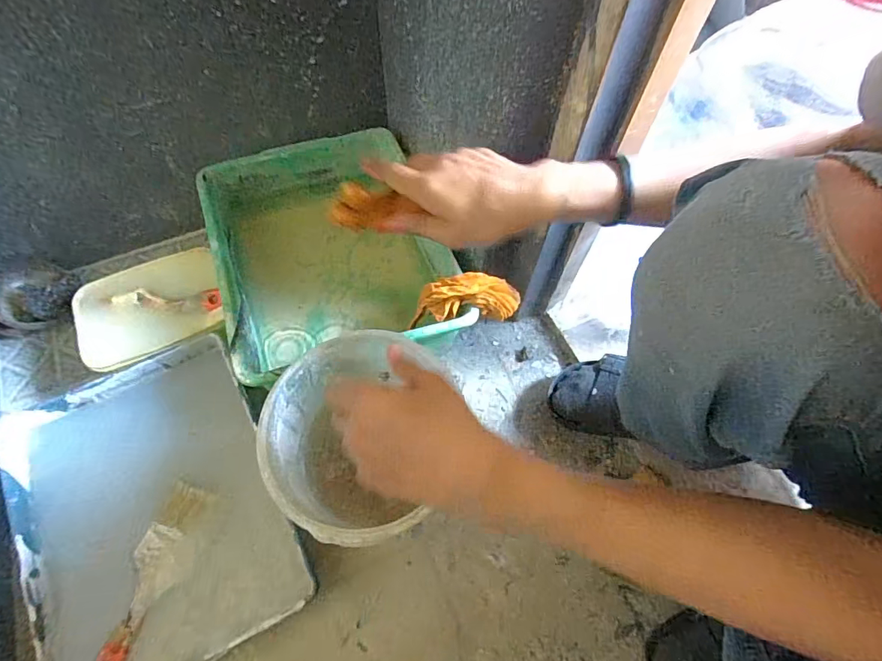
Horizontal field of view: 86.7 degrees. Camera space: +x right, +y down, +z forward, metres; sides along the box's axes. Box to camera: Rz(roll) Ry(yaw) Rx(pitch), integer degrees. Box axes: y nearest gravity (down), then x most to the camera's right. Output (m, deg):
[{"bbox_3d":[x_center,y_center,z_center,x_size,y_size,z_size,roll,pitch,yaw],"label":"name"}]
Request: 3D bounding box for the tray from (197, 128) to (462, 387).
[{"bbox_3d":[-0.161,-0.111,0.695,0.304,0.118,0.381,-19,64,-11],"label":"tray"}]

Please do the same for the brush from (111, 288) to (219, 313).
[{"bbox_3d":[-0.374,-0.044,0.639,0.145,0.011,0.030,2,62,0],"label":"brush"}]

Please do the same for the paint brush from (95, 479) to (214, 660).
[{"bbox_3d":[-0.327,0.279,0.523,0.061,0.011,0.208,18,63,8],"label":"paint brush"}]

